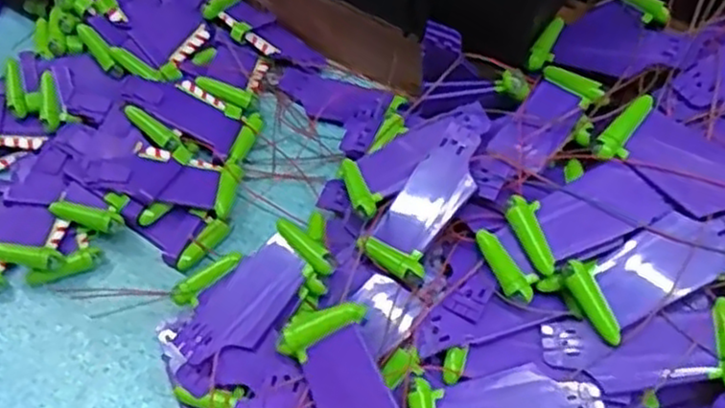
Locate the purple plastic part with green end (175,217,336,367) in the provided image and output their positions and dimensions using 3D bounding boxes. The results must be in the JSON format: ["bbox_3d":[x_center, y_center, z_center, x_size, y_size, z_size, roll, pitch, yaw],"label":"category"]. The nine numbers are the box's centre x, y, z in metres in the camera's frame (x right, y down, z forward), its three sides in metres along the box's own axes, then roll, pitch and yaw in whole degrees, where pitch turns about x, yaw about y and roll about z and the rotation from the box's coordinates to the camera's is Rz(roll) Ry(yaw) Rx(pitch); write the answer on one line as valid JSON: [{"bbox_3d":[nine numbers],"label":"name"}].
[{"bbox_3d":[-0.058,0.050,0.383,0.088,0.012,0.040,-42,62,-7],"label":"purple plastic part with green end"}]

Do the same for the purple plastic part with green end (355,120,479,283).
[{"bbox_3d":[0.036,-0.003,0.394,0.038,0.011,0.091,27,77,20],"label":"purple plastic part with green end"}]

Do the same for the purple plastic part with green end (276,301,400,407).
[{"bbox_3d":[-0.009,0.086,0.350,0.041,0.009,0.069,-21,86,3],"label":"purple plastic part with green end"}]

